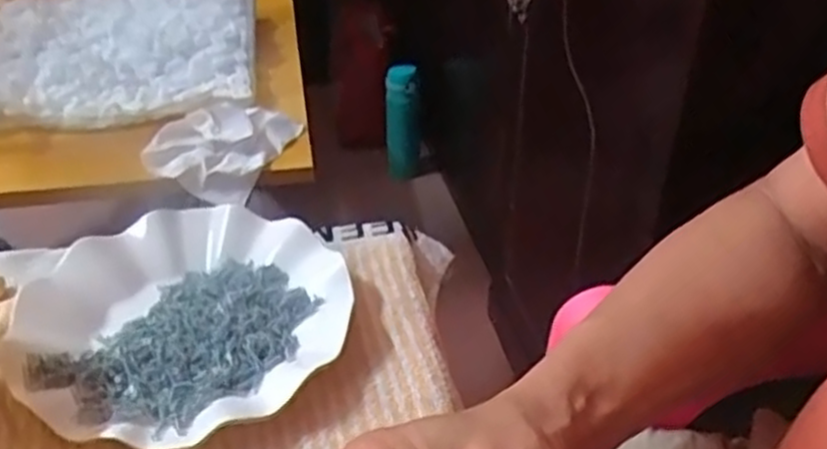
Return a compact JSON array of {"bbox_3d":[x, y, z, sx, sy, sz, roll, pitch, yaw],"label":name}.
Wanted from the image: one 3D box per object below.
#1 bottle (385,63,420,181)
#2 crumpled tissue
[{"bbox_3d":[-0.020,-0.203,1.560,0.068,0.233,0.067,2,36,3],"label":"bottle"},{"bbox_3d":[-0.156,-0.064,0.631,0.097,0.035,0.117,13,38,17],"label":"crumpled tissue"}]

